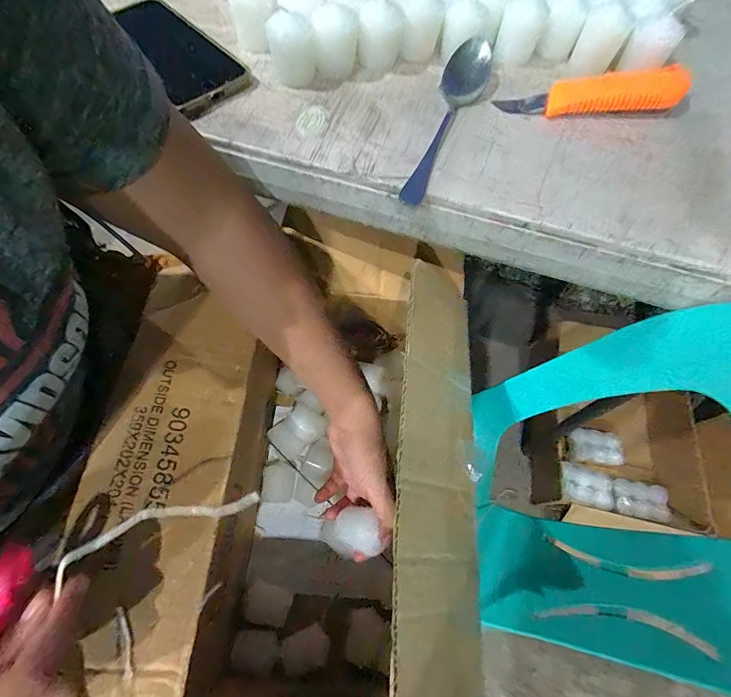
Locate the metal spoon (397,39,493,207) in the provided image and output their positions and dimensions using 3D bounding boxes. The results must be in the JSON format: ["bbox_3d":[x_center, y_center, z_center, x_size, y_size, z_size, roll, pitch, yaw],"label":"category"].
[{"bbox_3d":[0.068,-0.187,0.317,0.037,0.033,0.171,18,64,6],"label":"metal spoon"}]

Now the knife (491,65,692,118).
[{"bbox_3d":[0.196,-0.220,0.336,0.157,0.026,0.031,-4,64,-5],"label":"knife"}]

